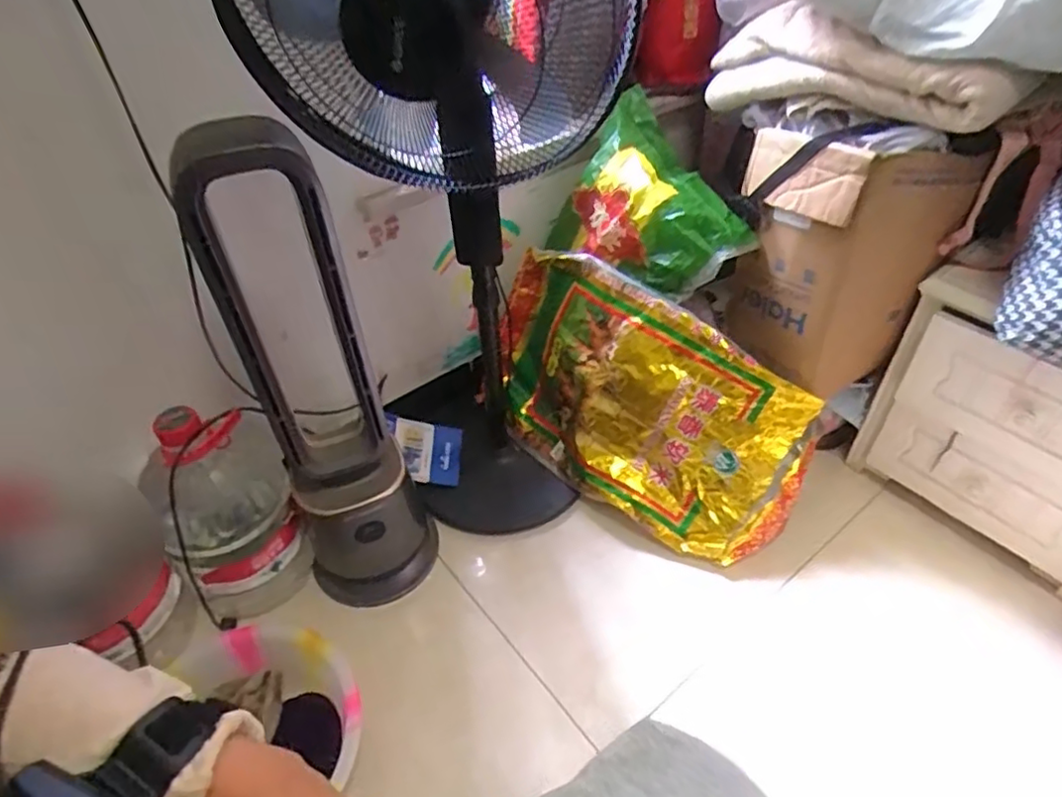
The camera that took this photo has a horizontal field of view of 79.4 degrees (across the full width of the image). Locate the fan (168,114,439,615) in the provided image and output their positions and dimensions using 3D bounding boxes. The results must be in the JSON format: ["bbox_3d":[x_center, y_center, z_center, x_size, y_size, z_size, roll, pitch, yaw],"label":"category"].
[{"bbox_3d":[-0.306,0.023,0.966,0.219,0.816,0.203,-20,47,-17],"label":"fan"}]

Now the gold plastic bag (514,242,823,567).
[{"bbox_3d":[0.206,0.002,1.290,0.691,0.411,0.158,30,13,14],"label":"gold plastic bag"}]

